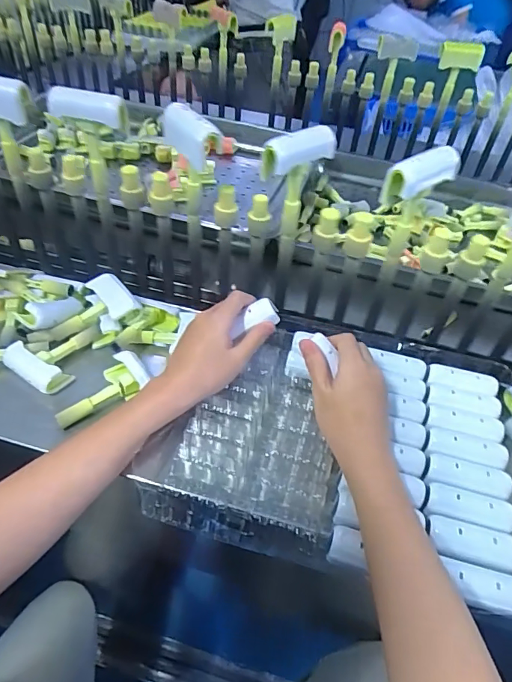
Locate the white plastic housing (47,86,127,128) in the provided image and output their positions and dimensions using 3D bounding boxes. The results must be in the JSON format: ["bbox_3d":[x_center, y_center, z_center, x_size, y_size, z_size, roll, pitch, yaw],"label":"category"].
[{"bbox_3d":[-0.160,-0.226,0.437,0.088,0.023,0.014,17,45,10],"label":"white plastic housing"}]

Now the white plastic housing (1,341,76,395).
[{"bbox_3d":[-0.242,0.029,0.497,0.072,0.030,0.033,26,48,18],"label":"white plastic housing"}]

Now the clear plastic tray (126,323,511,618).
[{"bbox_3d":[0.085,0.091,0.479,0.342,0.041,0.272,14,45,8],"label":"clear plastic tray"}]

